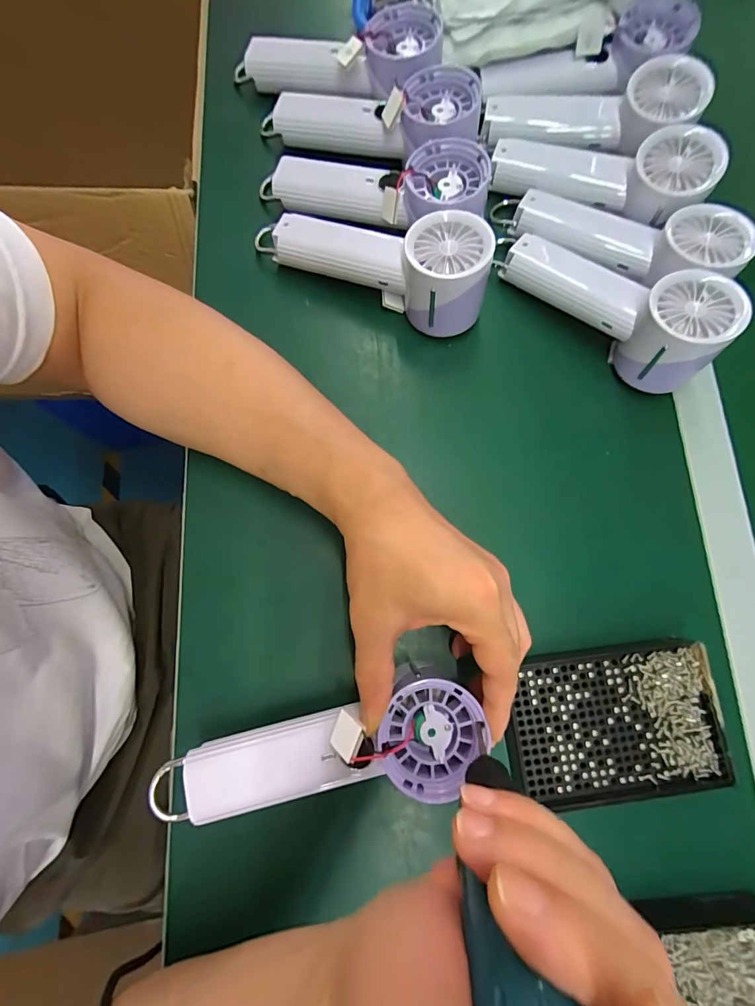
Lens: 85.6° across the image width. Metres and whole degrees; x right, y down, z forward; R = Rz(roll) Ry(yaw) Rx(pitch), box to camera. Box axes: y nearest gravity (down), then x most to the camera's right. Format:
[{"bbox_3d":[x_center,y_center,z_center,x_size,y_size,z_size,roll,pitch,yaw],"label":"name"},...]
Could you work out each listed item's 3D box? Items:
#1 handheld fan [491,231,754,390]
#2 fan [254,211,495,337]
[{"bbox_3d":[0.176,-0.165,0.311,0.182,0.062,0.060,43,80,7],"label":"handheld fan"},{"bbox_3d":[-0.005,-0.201,0.315,0.192,0.057,0.063,27,79,4],"label":"fan"}]

